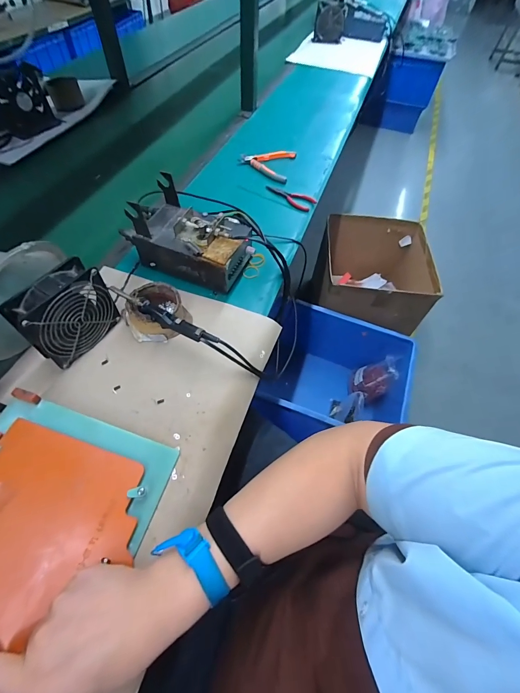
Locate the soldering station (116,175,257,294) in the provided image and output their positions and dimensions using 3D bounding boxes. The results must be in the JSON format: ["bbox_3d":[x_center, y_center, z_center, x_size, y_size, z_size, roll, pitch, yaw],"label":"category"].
[{"bbox_3d":[-0.128,-0.199,0.568,0.215,0.103,0.123,20,58,9],"label":"soldering station"}]

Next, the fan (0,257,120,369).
[{"bbox_3d":[-0.272,-0.046,0.449,0.047,0.113,0.120,32,61,16],"label":"fan"}]

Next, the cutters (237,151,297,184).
[{"bbox_3d":[0.014,-0.474,0.806,0.136,0.011,0.135,14,57,5],"label":"cutters"}]

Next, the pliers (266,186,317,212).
[{"bbox_3d":[0.066,-0.352,0.729,0.125,0.018,0.040,29,60,14],"label":"pliers"}]

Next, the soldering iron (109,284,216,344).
[{"bbox_3d":[-0.148,-0.046,0.464,0.189,0.016,0.022,25,59,12],"label":"soldering iron"}]

